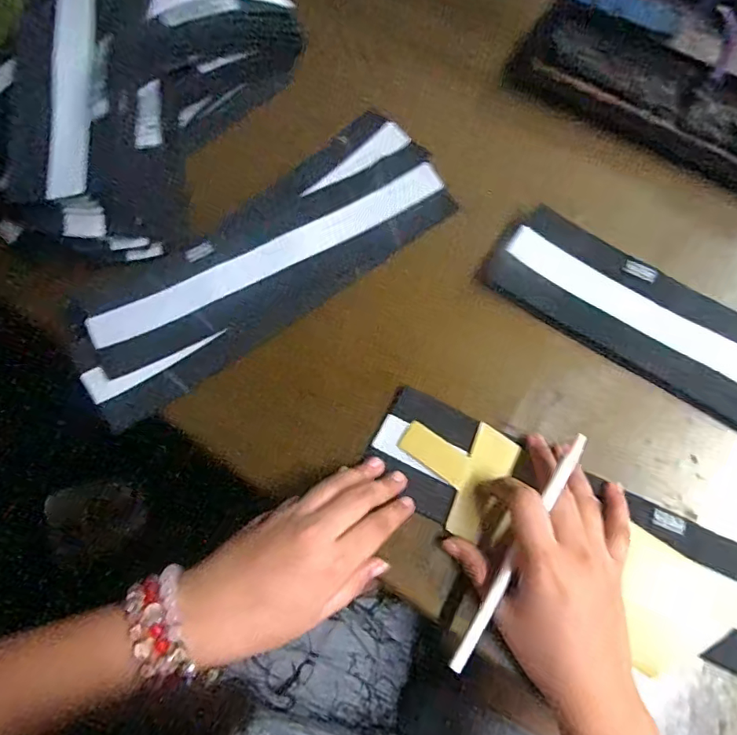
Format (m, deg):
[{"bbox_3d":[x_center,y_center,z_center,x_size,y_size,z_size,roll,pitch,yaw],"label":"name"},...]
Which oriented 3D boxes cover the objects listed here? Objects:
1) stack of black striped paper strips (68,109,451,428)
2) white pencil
[{"bbox_3d":[-0.087,-0.092,0.416,0.317,0.025,0.121,-35,75,-9],"label":"stack of black striped paper strips"},{"bbox_3d":[0.094,0.112,0.315,0.008,0.004,0.161,31,82,10],"label":"white pencil"}]

